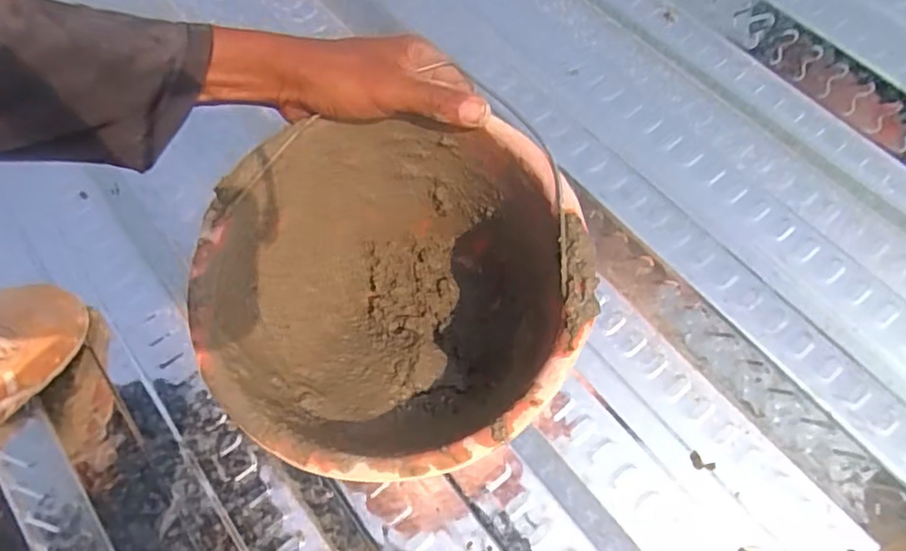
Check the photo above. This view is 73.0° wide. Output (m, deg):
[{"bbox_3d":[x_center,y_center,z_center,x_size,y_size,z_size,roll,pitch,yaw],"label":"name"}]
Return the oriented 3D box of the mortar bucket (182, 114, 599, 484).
[{"bbox_3d":[-0.036,0.025,0.433,0.232,0.155,0.230,-1,65,3],"label":"mortar bucket"}]

